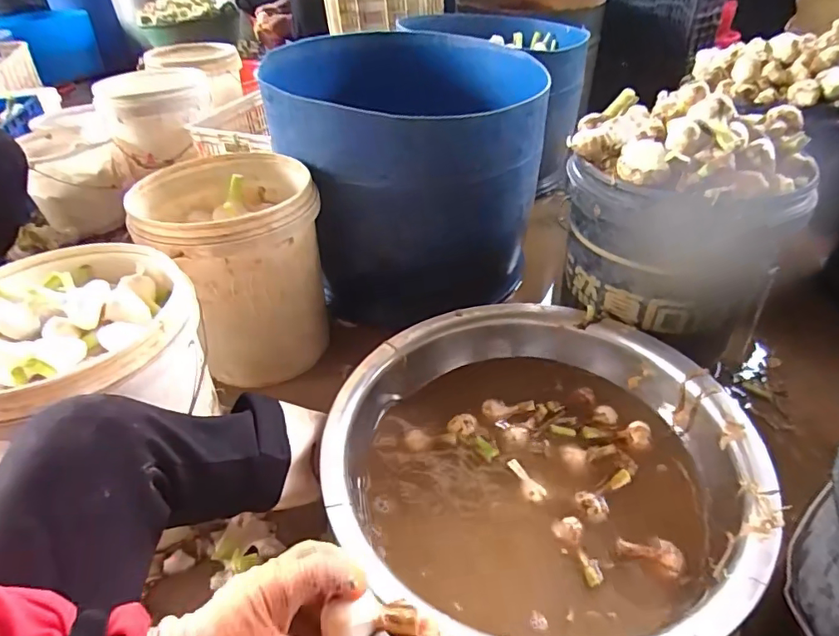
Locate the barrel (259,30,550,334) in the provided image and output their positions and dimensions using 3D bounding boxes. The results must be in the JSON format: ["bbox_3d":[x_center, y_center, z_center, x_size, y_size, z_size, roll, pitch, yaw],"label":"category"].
[{"bbox_3d":[-0.021,-0.367,1.249,0.560,0.465,0.580,-2,39,1],"label":"barrel"}]

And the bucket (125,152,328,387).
[{"bbox_3d":[-0.340,-0.093,1.020,0.312,0.356,0.323,-9,39,-8],"label":"bucket"}]

